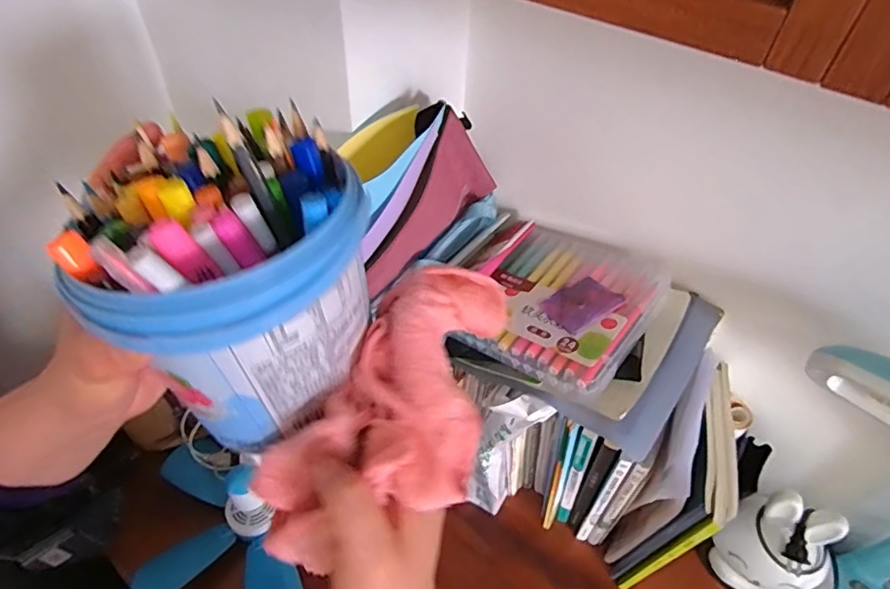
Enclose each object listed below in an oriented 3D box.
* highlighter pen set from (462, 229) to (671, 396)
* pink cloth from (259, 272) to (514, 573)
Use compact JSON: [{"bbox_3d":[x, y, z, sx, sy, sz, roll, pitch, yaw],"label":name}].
[{"bbox_3d":[0.126,0.003,0.594,0.180,0.047,0.191,31,54,22],"label":"highlighter pen set"},{"bbox_3d":[-0.020,0.062,0.278,0.086,0.071,0.151,31,54,22],"label":"pink cloth"}]

